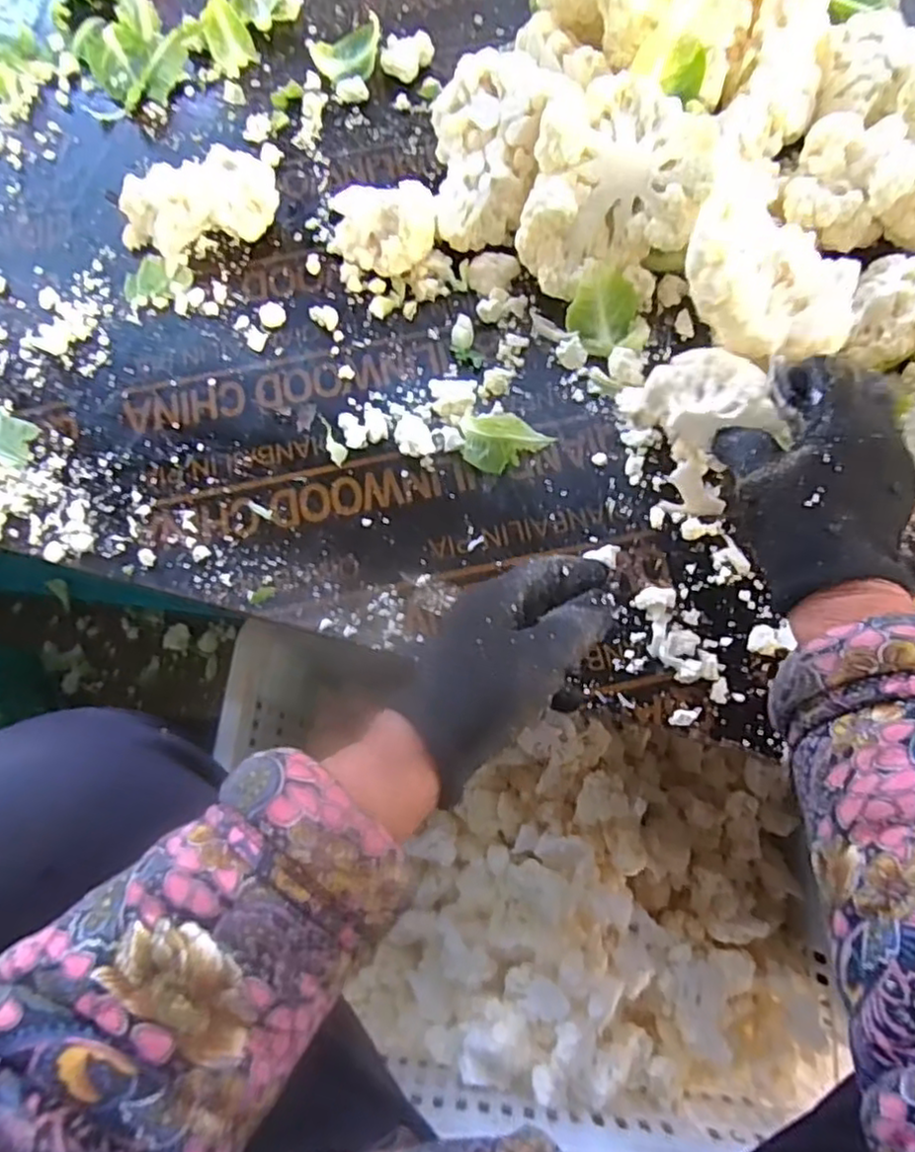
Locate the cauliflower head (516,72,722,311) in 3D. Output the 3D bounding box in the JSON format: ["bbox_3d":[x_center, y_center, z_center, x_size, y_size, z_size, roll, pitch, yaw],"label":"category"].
[{"bbox_3d":[0.113,-0.272,0.496,0.119,0.086,0.133,14,74,6],"label":"cauliflower head"}]

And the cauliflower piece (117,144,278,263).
[{"bbox_3d":[-0.203,-0.289,0.536,0.123,0.041,0.058,-16,73,-3],"label":"cauliflower piece"}]

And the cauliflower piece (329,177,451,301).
[{"bbox_3d":[-0.052,-0.252,0.513,0.087,0.055,0.065,-5,73,1],"label":"cauliflower piece"}]

